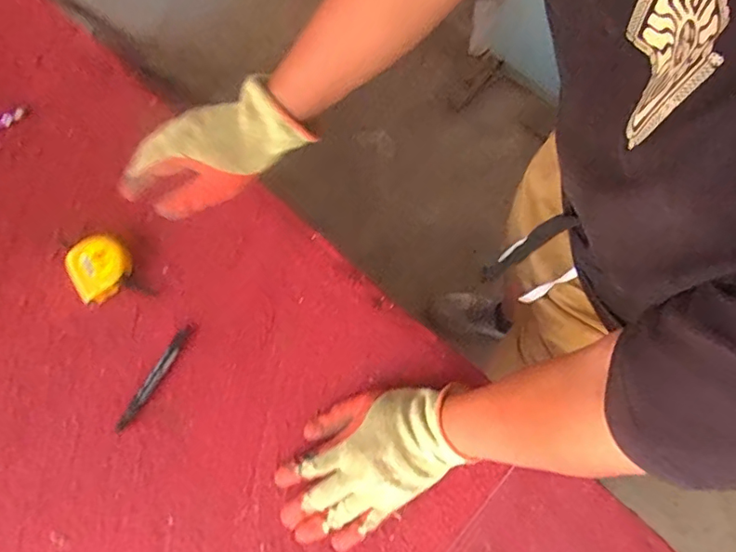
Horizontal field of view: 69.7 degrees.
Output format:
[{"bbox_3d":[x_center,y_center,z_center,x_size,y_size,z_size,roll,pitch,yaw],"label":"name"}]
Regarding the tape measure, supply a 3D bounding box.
[{"bbox_3d":[-0.323,-0.012,0.641,0.069,0.037,0.069,-35,75,-10],"label":"tape measure"}]

